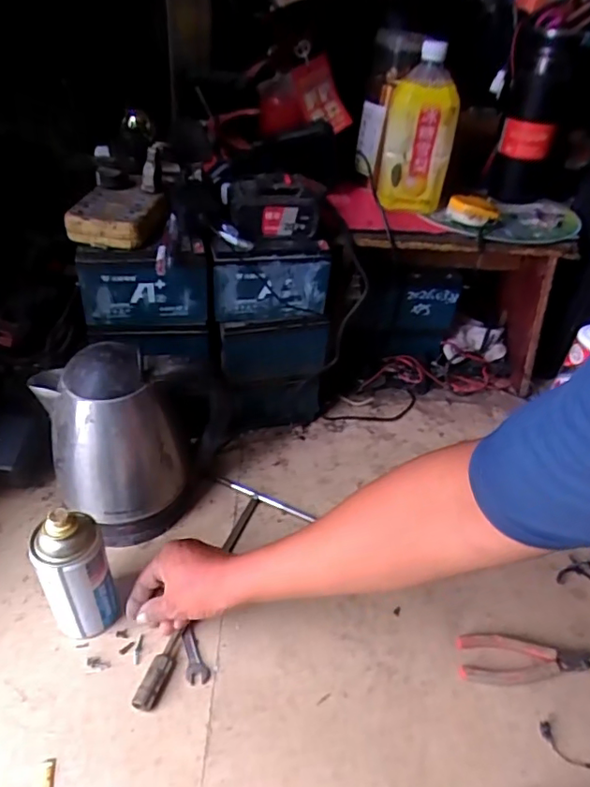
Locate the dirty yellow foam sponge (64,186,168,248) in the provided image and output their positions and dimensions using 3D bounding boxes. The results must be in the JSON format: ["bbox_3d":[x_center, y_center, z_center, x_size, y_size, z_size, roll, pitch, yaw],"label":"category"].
[{"bbox_3d":[-0.211,-0.215,0.661,0.091,0.027,0.112,7,41,1],"label":"dirty yellow foam sponge"}]

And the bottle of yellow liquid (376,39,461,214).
[{"bbox_3d":[0.187,-0.393,0.822,0.105,0.197,0.116,10,41,4],"label":"bottle of yellow liquid"}]

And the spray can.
[{"bbox_3d":[-0.217,0.186,0.556,0.067,0.172,0.052,-27,51,-29],"label":"spray can"}]

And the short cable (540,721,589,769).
[{"bbox_3d":[0.283,0.362,0.550,0.081,0.004,0.022,33,50,28],"label":"short cable"}]

